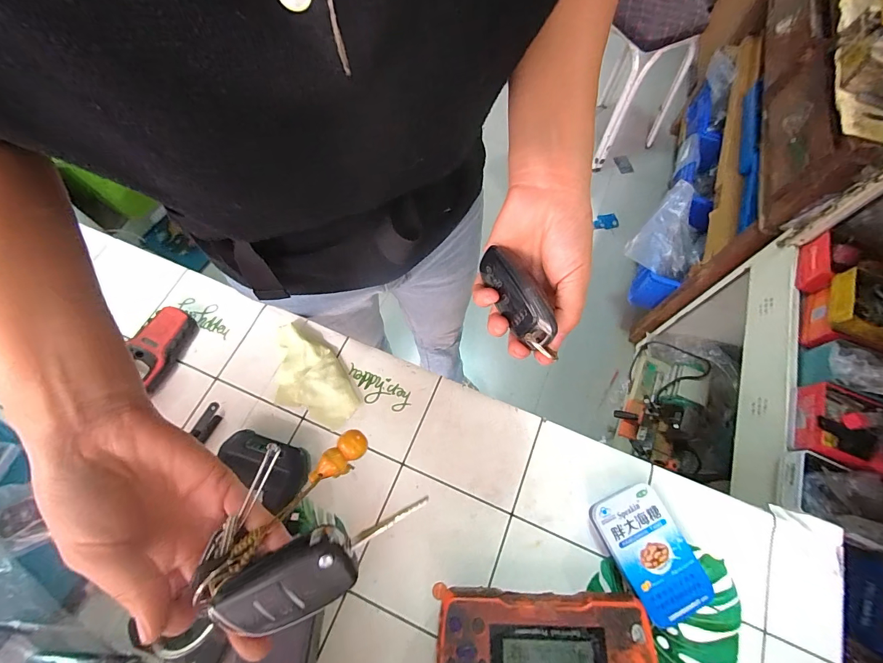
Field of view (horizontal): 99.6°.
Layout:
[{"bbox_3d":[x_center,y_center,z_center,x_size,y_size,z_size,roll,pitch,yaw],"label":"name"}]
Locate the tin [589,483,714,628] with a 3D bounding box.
[{"bbox_3d":[0.189,0.203,0.347,0.064,0.030,0.103,-19,68,-9],"label":"tin"}]

